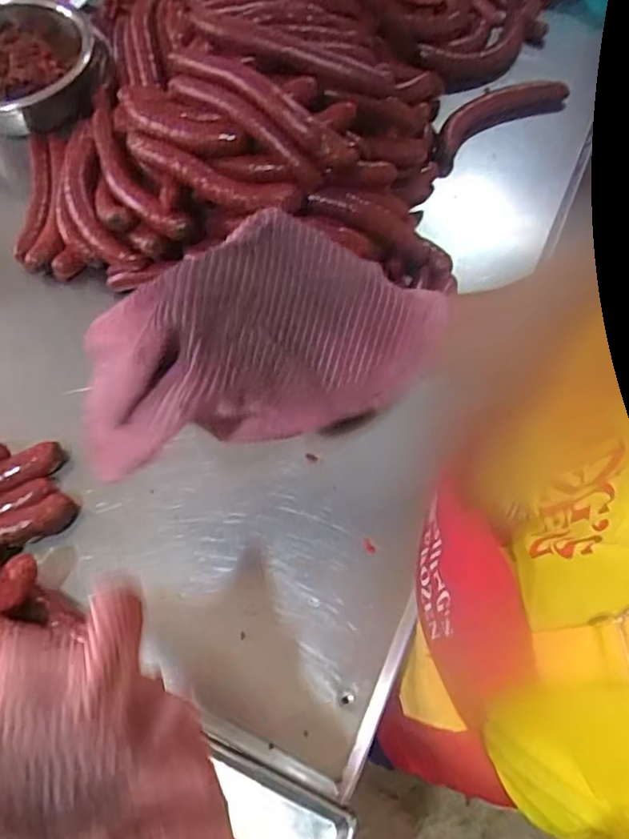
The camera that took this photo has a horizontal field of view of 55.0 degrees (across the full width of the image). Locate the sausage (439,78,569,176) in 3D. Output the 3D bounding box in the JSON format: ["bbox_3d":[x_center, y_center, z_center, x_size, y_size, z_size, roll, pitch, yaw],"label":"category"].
[{"bbox_3d":[0.316,-0.529,1.053,0.279,0.043,0.091,-36,68,-16],"label":"sausage"}]

